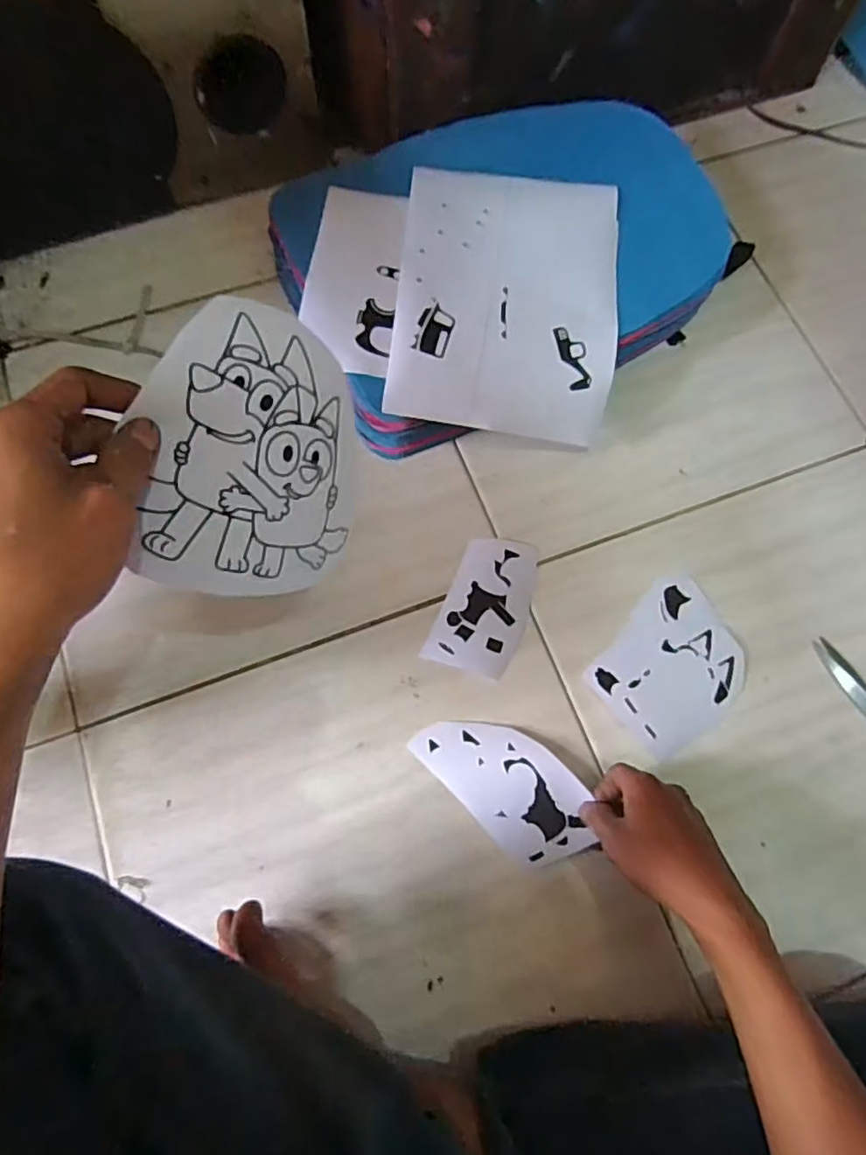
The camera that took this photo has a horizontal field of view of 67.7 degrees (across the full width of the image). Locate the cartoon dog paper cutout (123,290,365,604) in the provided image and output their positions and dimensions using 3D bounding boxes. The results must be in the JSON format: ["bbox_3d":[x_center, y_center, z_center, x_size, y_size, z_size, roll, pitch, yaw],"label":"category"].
[{"bbox_3d":[-0.096,-0.067,0.366,0.134,0.016,0.156,-6,109,-40],"label":"cartoon dog paper cutout"}]

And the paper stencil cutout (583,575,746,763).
[{"bbox_3d":[0.209,0.075,0.568,0.137,0.005,0.115,-35,76,-15],"label":"paper stencil cutout"}]

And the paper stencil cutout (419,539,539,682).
[{"bbox_3d":[0.051,0.022,0.580,0.074,0.004,0.131,22,73,5],"label":"paper stencil cutout"}]

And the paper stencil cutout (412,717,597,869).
[{"bbox_3d":[0.062,0.167,0.533,0.149,0.011,0.077,44,76,11],"label":"paper stencil cutout"}]

